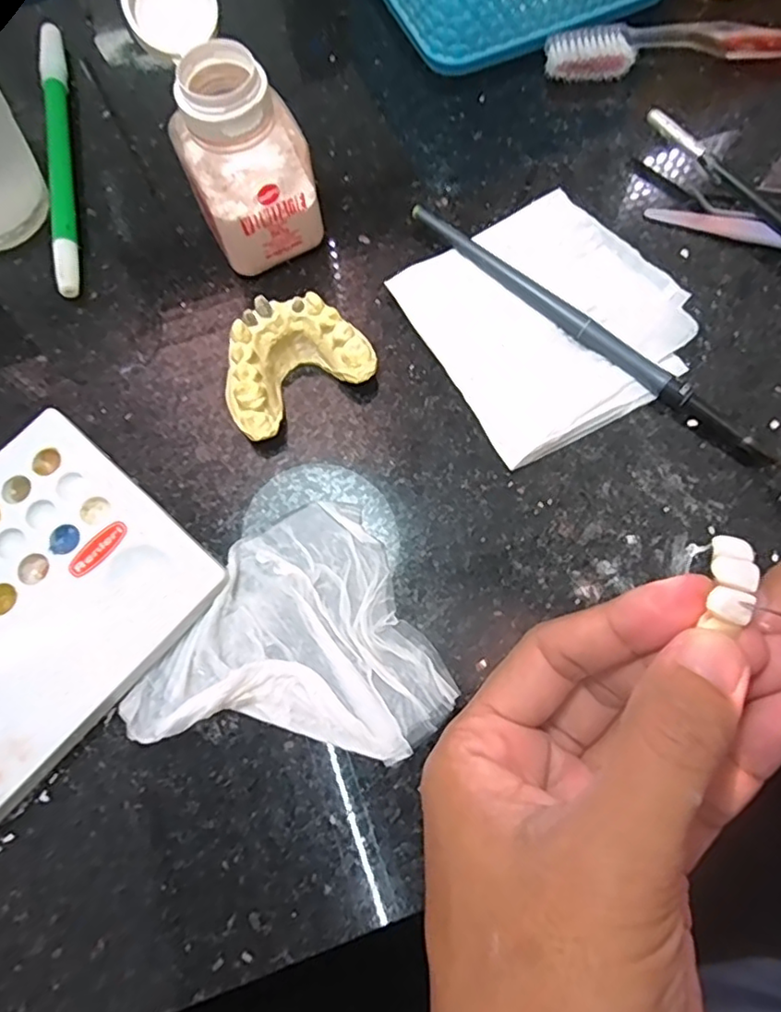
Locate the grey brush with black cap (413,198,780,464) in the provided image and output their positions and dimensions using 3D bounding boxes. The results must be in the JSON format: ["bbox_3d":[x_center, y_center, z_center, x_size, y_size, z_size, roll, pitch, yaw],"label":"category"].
[{"bbox_3d":[0.074,-0.068,0.227,0.162,0.008,0.009,41,79,12],"label":"grey brush with black cap"}]

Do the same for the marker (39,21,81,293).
[{"bbox_3d":[-0.142,-0.152,0.257,0.009,0.011,0.144,-12,74,-2],"label":"marker"}]

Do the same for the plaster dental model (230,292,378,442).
[{"bbox_3d":[-0.036,-0.052,0.217,0.054,0.026,0.037,-32,76,-8],"label":"plaster dental model"}]

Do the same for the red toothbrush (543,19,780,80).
[{"bbox_3d":[0.162,-0.205,0.262,0.184,0.013,0.020,-2,74,1],"label":"red toothbrush"}]

